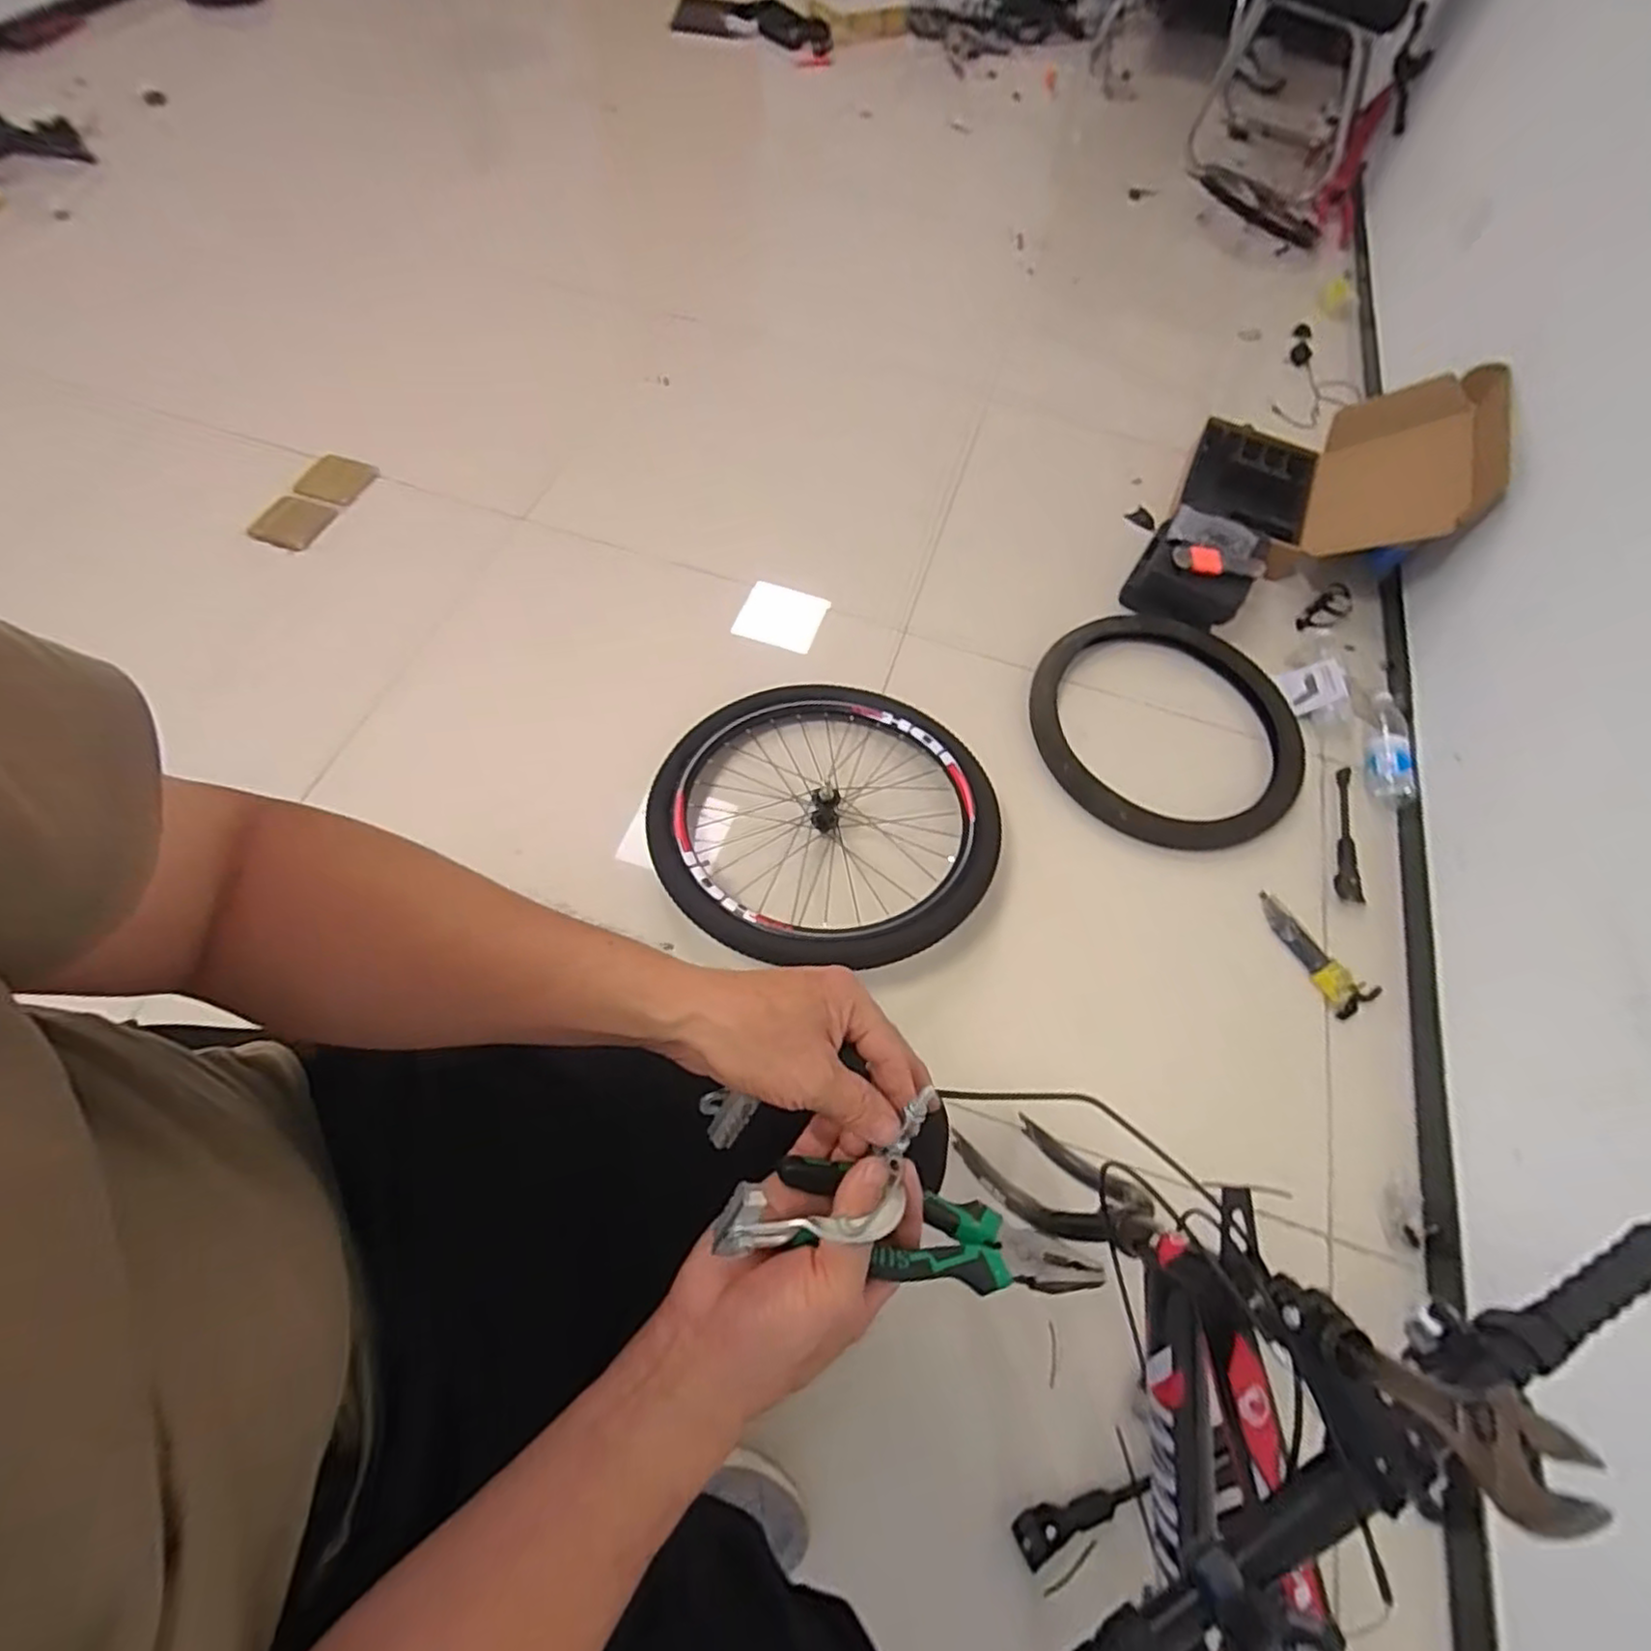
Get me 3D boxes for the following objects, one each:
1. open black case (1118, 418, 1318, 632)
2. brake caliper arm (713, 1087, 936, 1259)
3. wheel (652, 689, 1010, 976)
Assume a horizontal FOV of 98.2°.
[{"bbox_3d":[0.835,-0.630,1.437,0.257,0.148,0.600,29,65,10],"label":"open black case"},{"bbox_3d":[0.004,0.180,0.353,0.112,0.034,0.041,-10,67,-29],"label":"brake caliper arm"},{"bbox_3d":[0.001,-0.022,1.101,0.498,0.105,0.492,2,63,-3],"label":"wheel"}]

